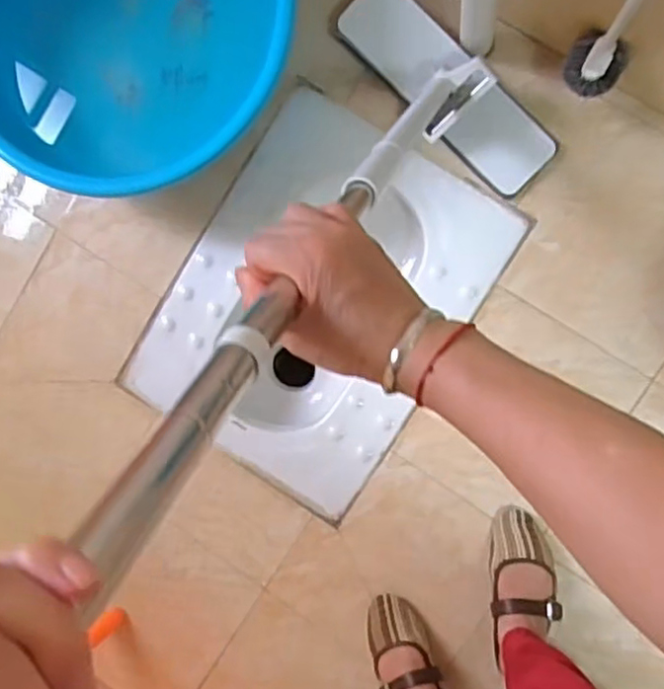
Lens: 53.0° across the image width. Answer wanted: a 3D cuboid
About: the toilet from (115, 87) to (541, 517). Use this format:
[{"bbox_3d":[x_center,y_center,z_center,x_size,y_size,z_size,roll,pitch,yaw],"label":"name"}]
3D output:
[{"bbox_3d":[-0.018,-0.064,1.099,0.429,0.143,0.555,32,98,6],"label":"toilet"}]

